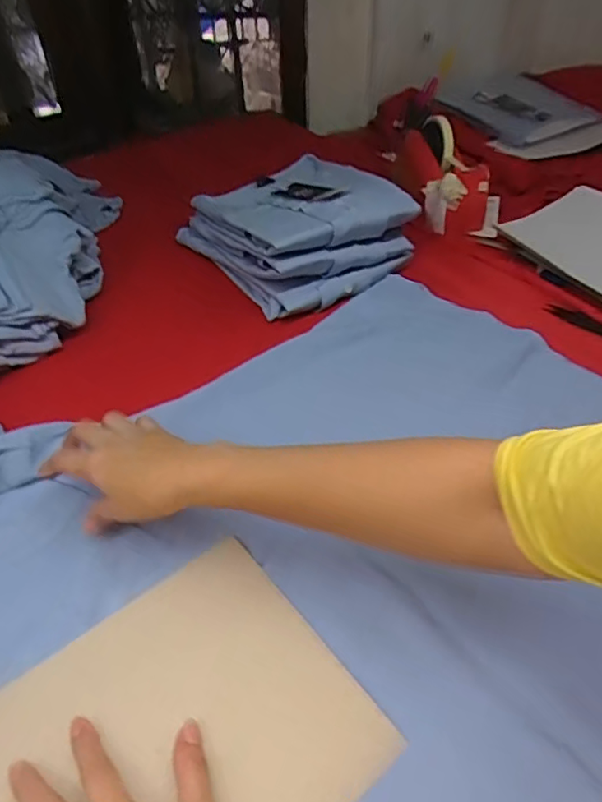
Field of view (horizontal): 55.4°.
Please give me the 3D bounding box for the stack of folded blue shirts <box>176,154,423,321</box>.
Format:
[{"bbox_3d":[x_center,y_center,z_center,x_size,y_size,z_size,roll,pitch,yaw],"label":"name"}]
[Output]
[{"bbox_3d":[-0.008,-0.243,0.769,0.215,0.105,0.257,-26,51,-24],"label":"stack of folded blue shirts"}]

